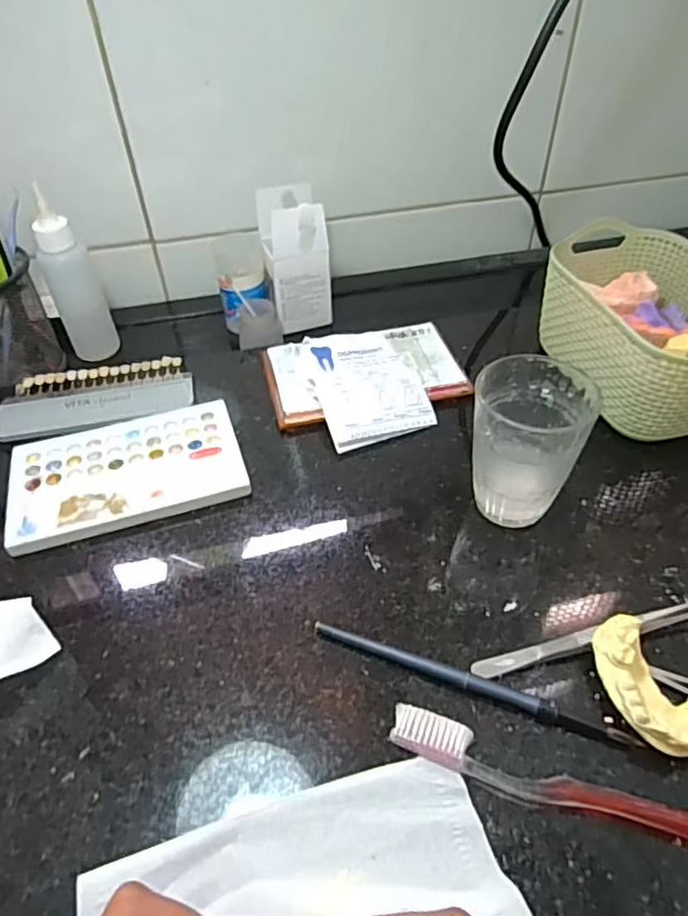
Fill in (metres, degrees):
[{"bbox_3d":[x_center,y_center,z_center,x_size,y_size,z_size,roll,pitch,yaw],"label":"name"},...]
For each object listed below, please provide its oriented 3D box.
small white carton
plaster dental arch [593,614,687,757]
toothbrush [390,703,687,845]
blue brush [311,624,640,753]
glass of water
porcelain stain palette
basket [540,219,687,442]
[{"bbox_3d":[-0.045,-0.180,0.555,0.051,0.109,0.057,-15,48,-12],"label":"small white carton"},{"bbox_3d":[0.157,0.115,0.298,0.072,0.030,0.049,19,50,19],"label":"plaster dental arch"},{"bbox_3d":[0.113,0.154,0.274,0.189,0.011,0.020,15,49,15],"label":"toothbrush"},{"bbox_3d":[0.063,0.115,0.316,0.166,0.009,0.009,17,49,17],"label":"blue brush"},{"bbox_3d":[0.109,-0.006,0.376,0.067,0.089,0.065,15,49,15],"label":"glass of water"},{"bbox_3d":[-0.150,0.008,0.426,0.153,0.010,0.095,-15,48,-12],"label":"porcelain stain palette"},{"bbox_3d":[0.236,-0.099,0.467,0.131,0.080,0.174,-10,47,-7],"label":"basket"}]

